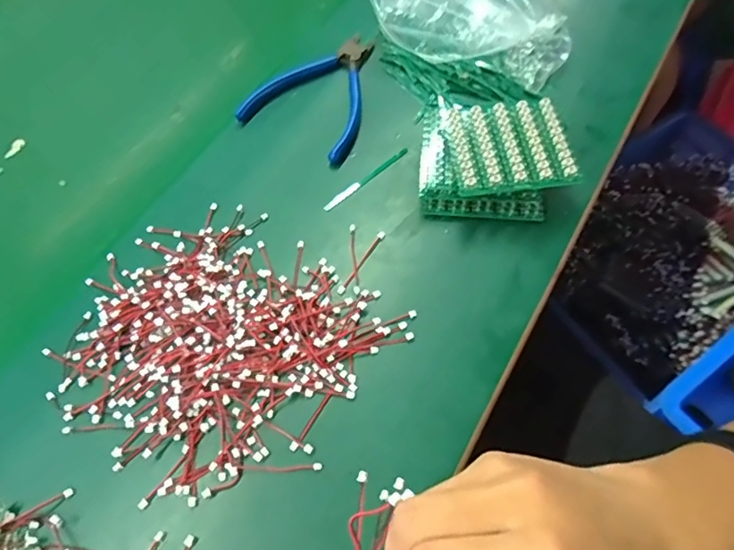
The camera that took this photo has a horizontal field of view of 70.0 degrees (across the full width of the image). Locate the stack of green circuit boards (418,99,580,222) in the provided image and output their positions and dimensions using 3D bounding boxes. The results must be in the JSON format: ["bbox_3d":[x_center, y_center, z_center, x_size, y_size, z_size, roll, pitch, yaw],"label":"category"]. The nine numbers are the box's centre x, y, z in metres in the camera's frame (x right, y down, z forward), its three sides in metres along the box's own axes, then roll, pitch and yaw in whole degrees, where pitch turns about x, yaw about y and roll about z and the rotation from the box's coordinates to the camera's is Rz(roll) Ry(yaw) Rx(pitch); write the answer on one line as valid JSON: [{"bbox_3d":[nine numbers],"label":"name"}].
[{"bbox_3d":[0.097,-0.092,0.399,0.109,0.037,0.098,4,61,7],"label":"stack of green circuit boards"}]

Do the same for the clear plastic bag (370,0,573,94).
[{"bbox_3d":[0.088,-0.224,0.453,0.172,0.065,0.087,25,65,17],"label":"clear plastic bag"}]

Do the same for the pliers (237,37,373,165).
[{"bbox_3d":[-0.035,-0.161,0.456,0.100,0.018,0.127,24,65,17],"label":"pliers"}]

